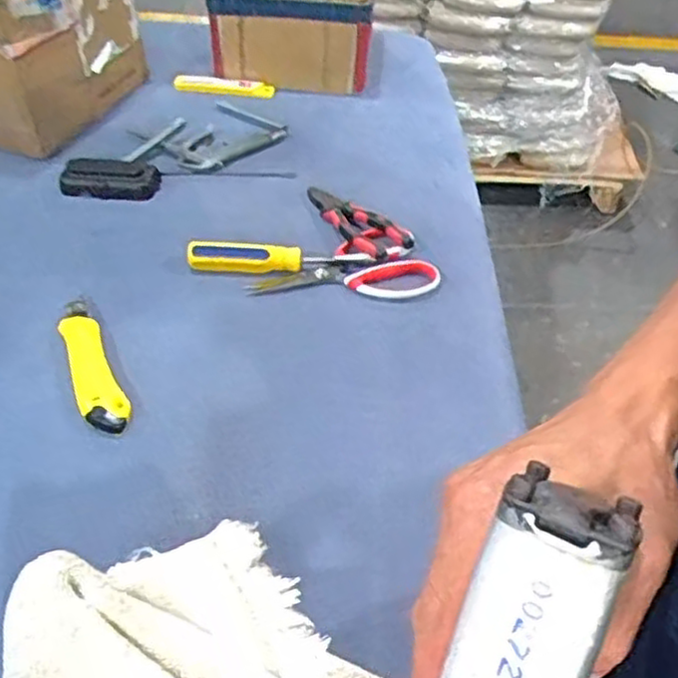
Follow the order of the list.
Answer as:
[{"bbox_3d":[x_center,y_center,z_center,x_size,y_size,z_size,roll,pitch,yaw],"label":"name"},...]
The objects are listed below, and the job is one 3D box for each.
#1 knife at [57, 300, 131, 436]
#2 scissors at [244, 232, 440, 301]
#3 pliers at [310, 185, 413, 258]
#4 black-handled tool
[{"bbox_3d":[-0.225,0.019,0.658,0.038,0.027,0.164,-19,48,-20],"label":"knife"},{"bbox_3d":[0.004,-0.065,0.755,0.191,0.021,0.079,-8,45,-9],"label":"scissors"},{"bbox_3d":[0.010,-0.131,0.811,0.149,0.015,0.054,35,54,30],"label":"pliers"},{"bbox_3d":[-0.191,-0.191,0.867,0.261,0.034,0.047,-3,45,-5],"label":"black-handled tool"}]

